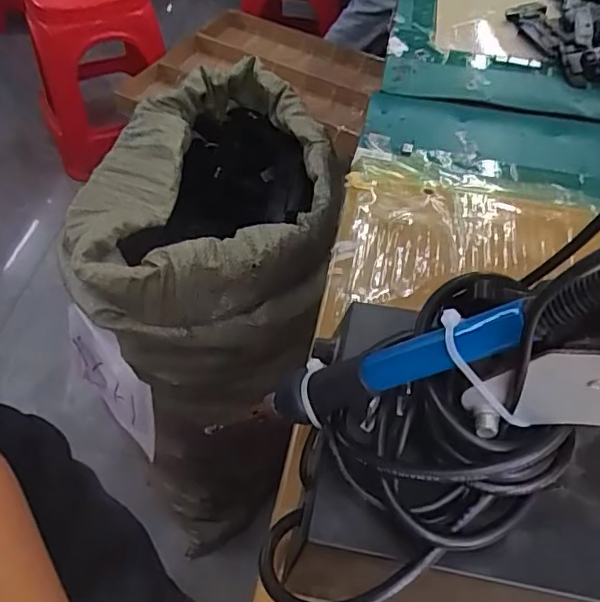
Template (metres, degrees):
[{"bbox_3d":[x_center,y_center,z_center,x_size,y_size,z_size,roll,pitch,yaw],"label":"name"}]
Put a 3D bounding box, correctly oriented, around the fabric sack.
[{"bbox_3d":[-0.111,0.039,0.839,0.279,0.582,0.394,6,52,3],"label":"fabric sack"}]

